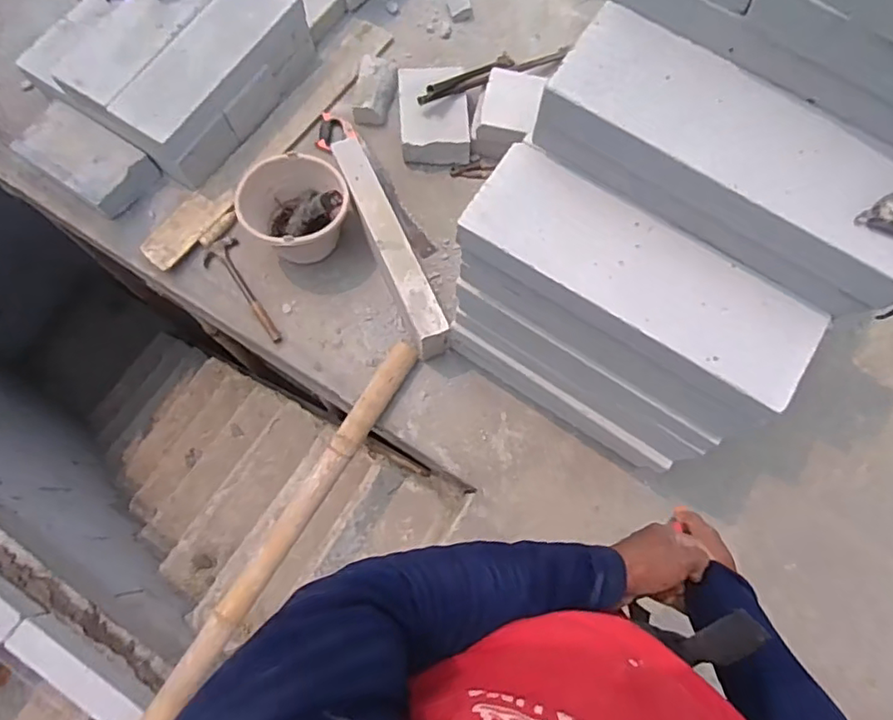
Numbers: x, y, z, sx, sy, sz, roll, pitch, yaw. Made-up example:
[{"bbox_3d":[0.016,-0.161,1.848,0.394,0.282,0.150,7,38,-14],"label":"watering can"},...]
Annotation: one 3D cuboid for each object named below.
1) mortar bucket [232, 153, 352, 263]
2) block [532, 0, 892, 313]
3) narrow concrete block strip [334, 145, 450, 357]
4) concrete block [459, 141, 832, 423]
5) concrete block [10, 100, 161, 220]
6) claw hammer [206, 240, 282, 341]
[{"bbox_3d":[-0.400,-0.392,1.559,0.262,0.174,0.254,1,74,-2],"label":"mortar bucket"},{"bbox_3d":[0.441,-0.306,0.921,0.587,0.154,0.185,33,75,8],"label":"block"},{"bbox_3d":[-0.147,-0.284,1.528,0.089,0.197,0.563,-24,76,-9],"label":"narrow concrete block strip"},{"bbox_3d":[0.314,-0.134,0.999,0.587,0.095,0.195,34,75,8],"label":"concrete block"},{"bbox_3d":[-0.996,-0.555,1.620,0.336,0.124,0.189,30,75,6],"label":"concrete block"},{"bbox_3d":[-0.548,-0.188,1.601,0.099,0.024,0.331,-32,77,-11],"label":"claw hammer"}]

